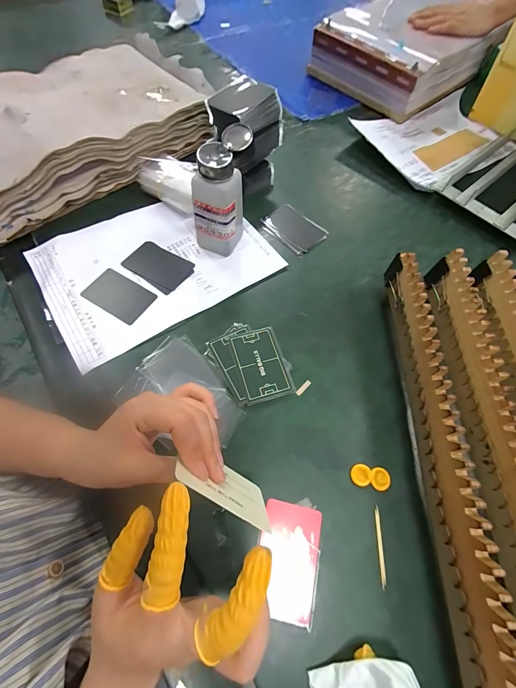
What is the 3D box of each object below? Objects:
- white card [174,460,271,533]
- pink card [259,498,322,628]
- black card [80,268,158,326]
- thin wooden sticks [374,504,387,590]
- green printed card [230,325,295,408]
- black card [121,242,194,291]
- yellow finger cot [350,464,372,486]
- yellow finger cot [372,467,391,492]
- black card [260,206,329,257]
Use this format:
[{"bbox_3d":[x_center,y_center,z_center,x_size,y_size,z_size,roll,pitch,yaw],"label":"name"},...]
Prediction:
[{"bbox_3d":[-0.024,0.109,0.225,0.084,0.048,0.005,37,93,-19],"label":"white card"},{"bbox_3d":[0.028,0.195,0.270,0.052,0.004,0.087,12,63,2],"label":"pink card"},{"bbox_3d":[-0.182,-0.063,0.389,0.085,0.004,0.055,30,65,11],"label":"black card"},{"bbox_3d":[0.115,0.189,0.278,0.005,0.004,0.064,5,63,-2],"label":"thin wooden sticks"},{"bbox_3d":[0.004,0.024,0.351,0.057,0.005,0.087,-15,65,-10],"label":"green printed card"},{"bbox_3d":[-0.139,-0.111,0.415,0.089,0.004,0.054,27,64,10],"label":"black card"},{"bbox_3d":[0.105,0.134,0.303,0.020,0.004,0.020,2,63,-3],"label":"yellow finger cot"},{"bbox_3d":[0.125,0.137,0.302,0.020,0.004,0.021,2,63,-3],"label":"yellow finger cot"},{"bbox_3d":[0.054,-0.181,0.458,0.062,0.009,0.093,-40,72,-21],"label":"black card"}]

